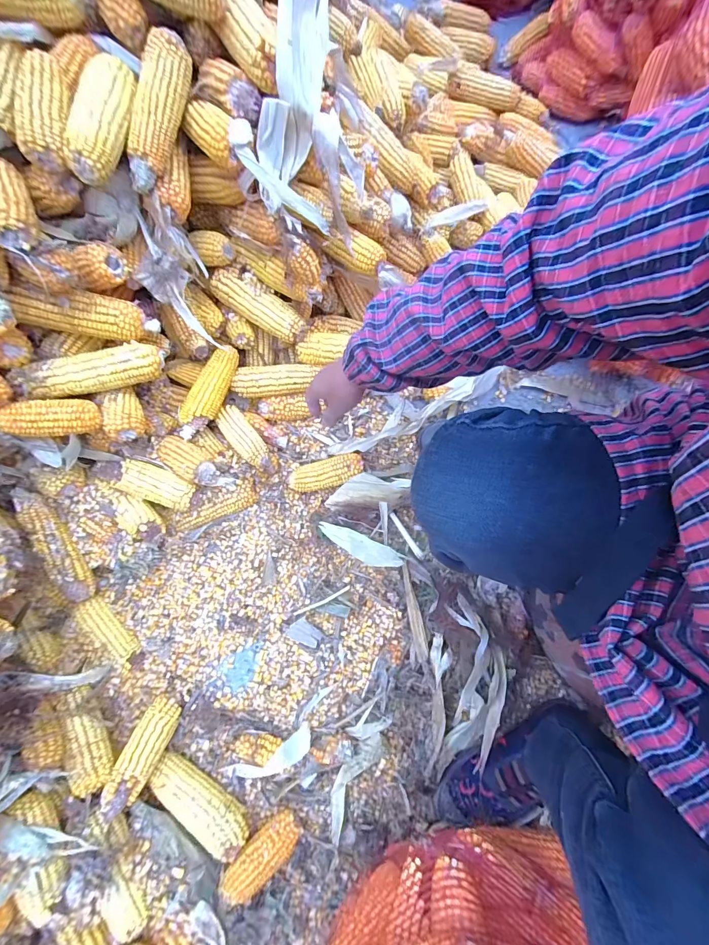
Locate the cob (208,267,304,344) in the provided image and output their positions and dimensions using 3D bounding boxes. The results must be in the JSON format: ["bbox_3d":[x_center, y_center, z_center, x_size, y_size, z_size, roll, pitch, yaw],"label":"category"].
[{"bbox_3d":[-0.152,-0.267,0.620,0.158,0.044,0.046,31,75,-11],"label":"cob"}]

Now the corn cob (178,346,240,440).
[{"bbox_3d":[-0.230,-0.130,0.610,0.042,0.040,0.156,27,76,7],"label":"corn cob"}]

